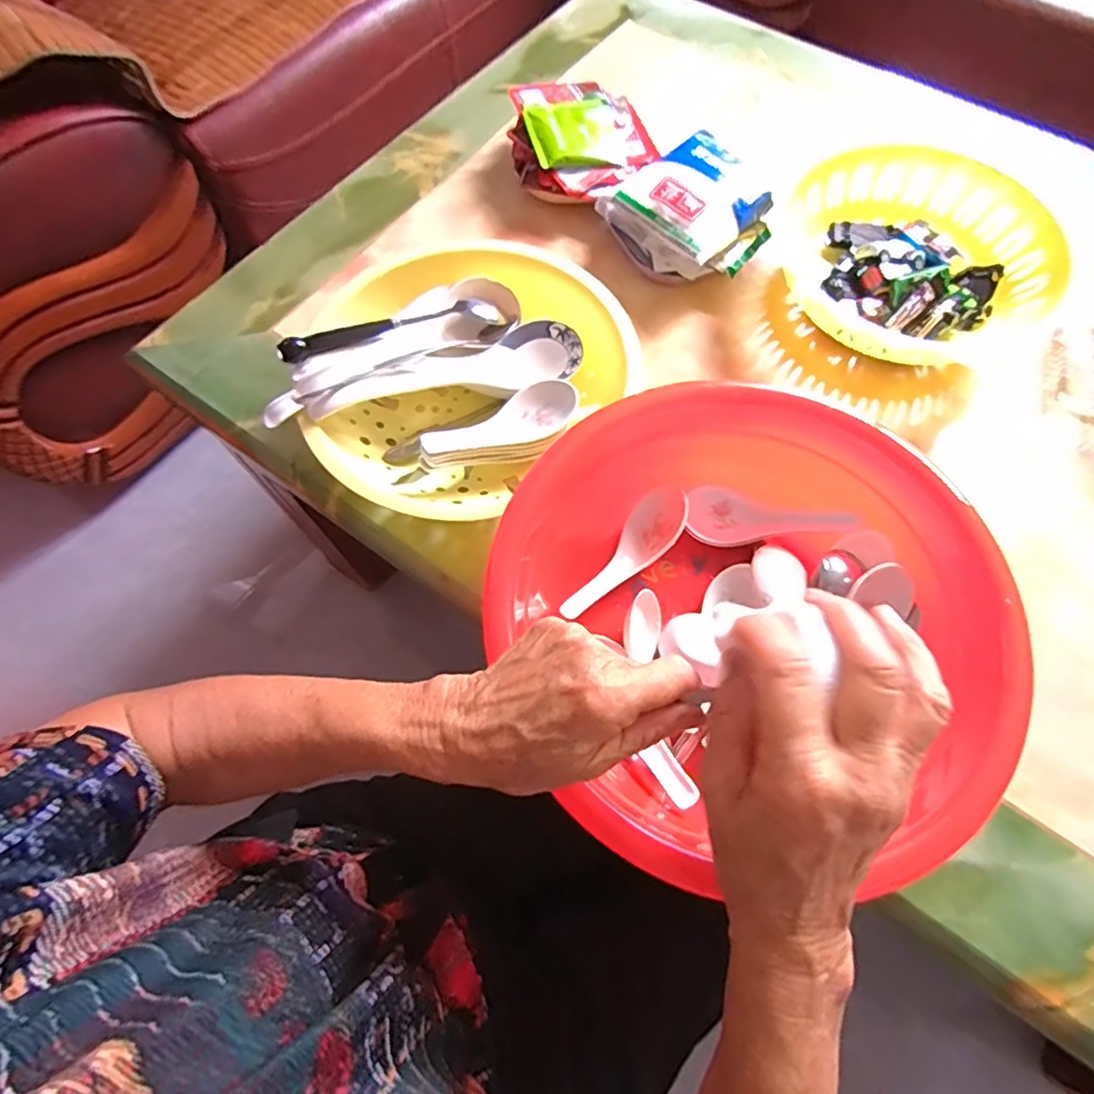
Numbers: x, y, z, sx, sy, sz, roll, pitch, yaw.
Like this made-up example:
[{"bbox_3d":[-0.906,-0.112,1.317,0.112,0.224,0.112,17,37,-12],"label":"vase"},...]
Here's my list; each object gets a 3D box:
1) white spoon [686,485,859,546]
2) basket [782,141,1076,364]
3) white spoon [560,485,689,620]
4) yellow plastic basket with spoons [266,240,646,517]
[{"bbox_3d":[0.161,-0.020,0.435,0.113,0.021,0.046,6,66,25],"label":"white spoon"},{"bbox_3d":[0.314,-0.261,0.530,0.221,0.058,0.217,0,67,1],"label":"basket"},{"bbox_3d":[0.061,0.009,0.434,0.038,0.029,0.123,34,72,14],"label":"white spoon"},{"bbox_3d":[-0.070,-0.138,0.478,0.216,0.075,0.259,41,74,16],"label":"yellow plastic basket with spoons"}]

